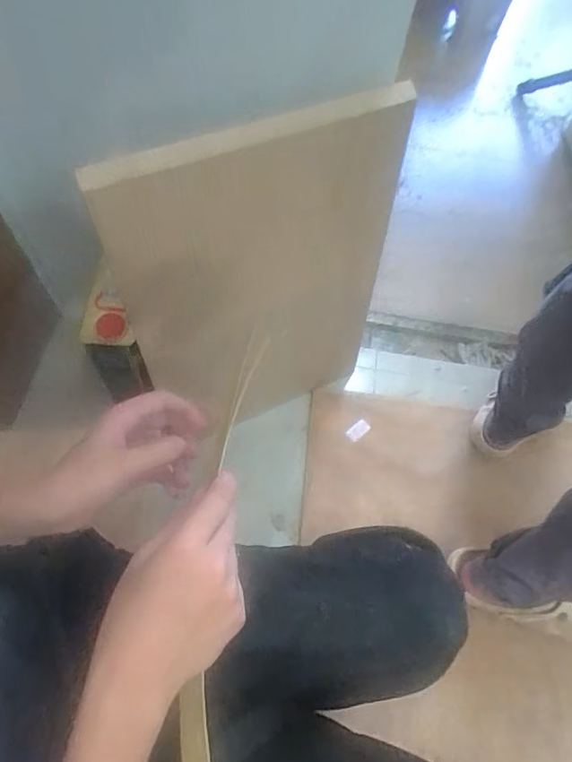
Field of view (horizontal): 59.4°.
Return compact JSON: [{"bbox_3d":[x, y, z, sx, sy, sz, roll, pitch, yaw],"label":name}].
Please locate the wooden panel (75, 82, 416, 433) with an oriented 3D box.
[{"bbox_3d":[-0.027,-0.110,0.695,0.360,0.499,0.036,-22,57,-15],"label":"wooden panel"}]

